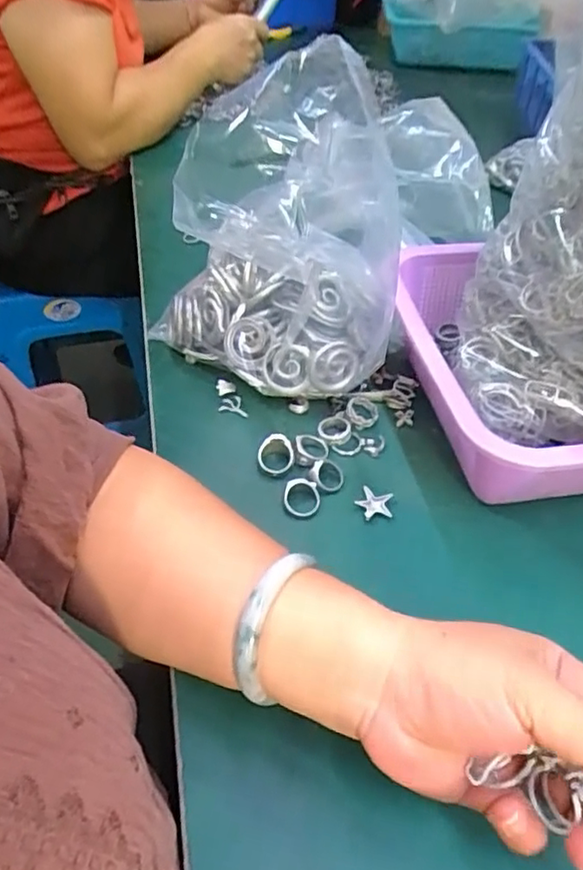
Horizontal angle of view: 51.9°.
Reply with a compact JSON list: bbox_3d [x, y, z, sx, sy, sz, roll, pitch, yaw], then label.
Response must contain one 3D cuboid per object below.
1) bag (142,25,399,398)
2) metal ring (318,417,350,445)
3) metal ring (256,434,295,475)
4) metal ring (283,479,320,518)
[{"bbox_3d":[-0.017,-0.124,0.406,0.173,0.205,0.091,0,46,-1],"label":"bag"},{"bbox_3d":[0.031,-0.004,0.425,0.021,0.006,0.023,0,46,0],"label":"metal ring"},{"bbox_3d":[-0.010,0.012,0.398,0.024,0.015,0.022,0,46,0],"label":"metal ring"},{"bbox_3d":[0.007,0.040,0.382,0.023,0.005,0.027,13,57,-3],"label":"metal ring"}]

